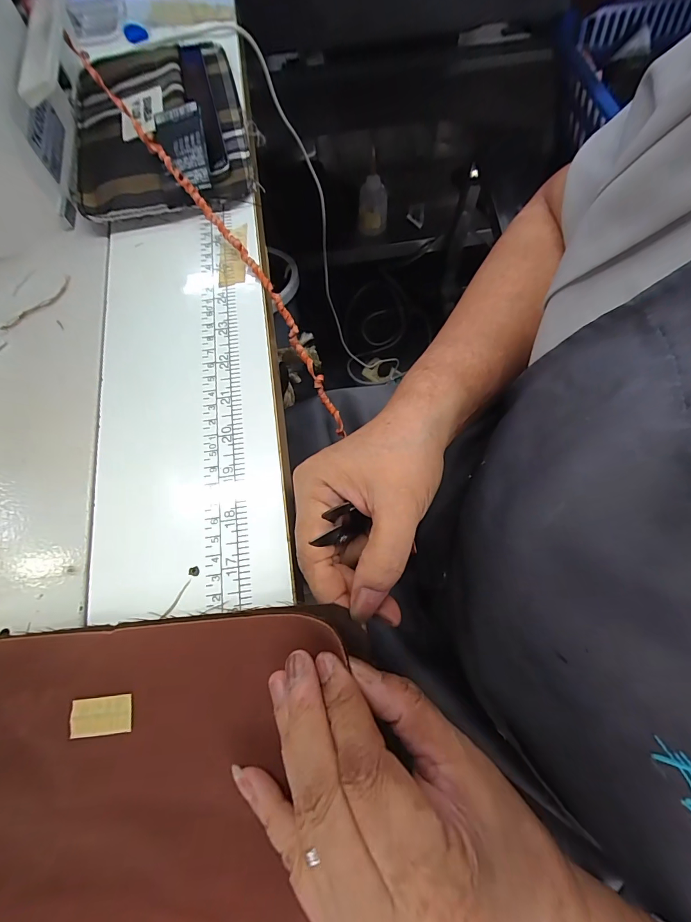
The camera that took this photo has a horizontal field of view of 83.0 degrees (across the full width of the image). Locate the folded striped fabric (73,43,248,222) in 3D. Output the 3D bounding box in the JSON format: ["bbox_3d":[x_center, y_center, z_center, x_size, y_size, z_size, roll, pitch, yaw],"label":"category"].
[{"bbox_3d":[-0.151,-0.275,0.311,0.128,0.025,0.209,-12,70,-3],"label":"folded striped fabric"}]

